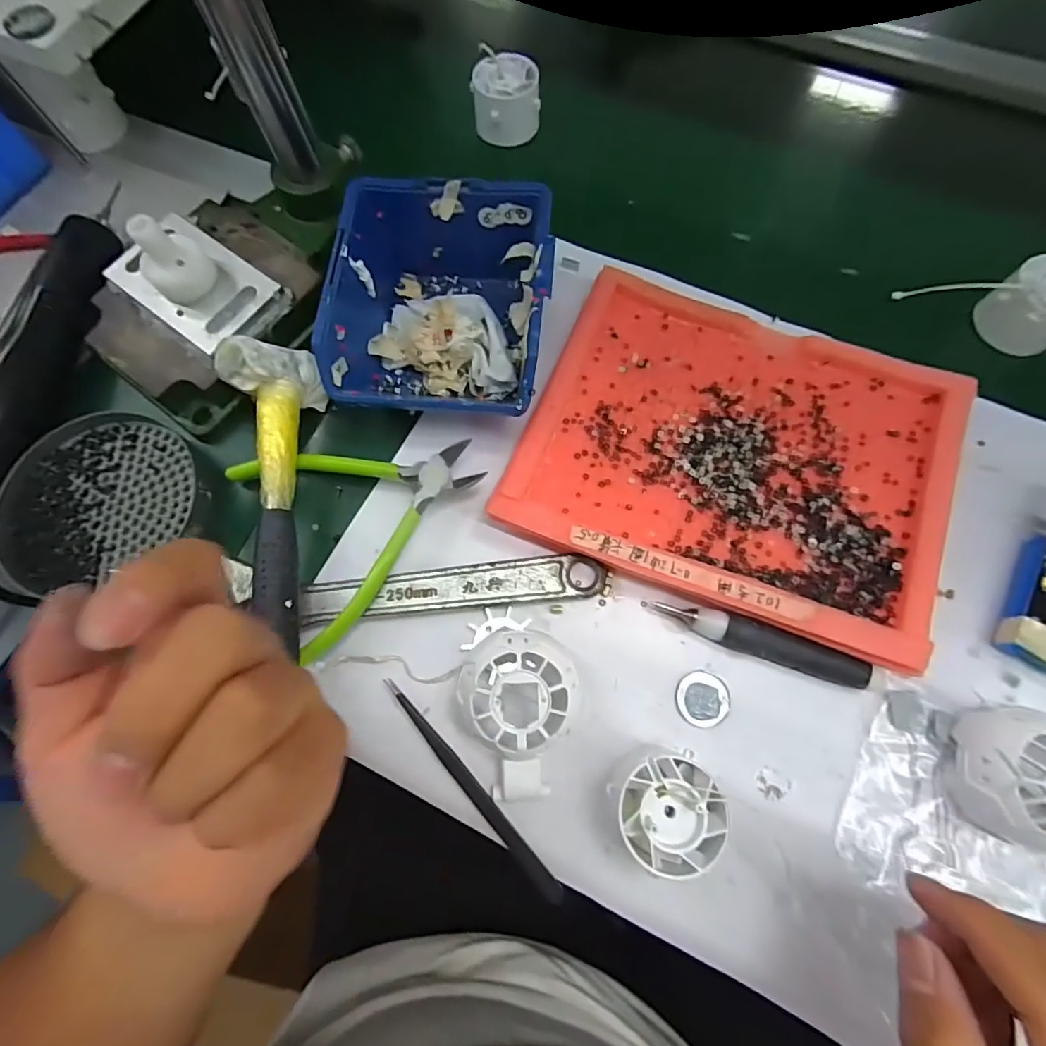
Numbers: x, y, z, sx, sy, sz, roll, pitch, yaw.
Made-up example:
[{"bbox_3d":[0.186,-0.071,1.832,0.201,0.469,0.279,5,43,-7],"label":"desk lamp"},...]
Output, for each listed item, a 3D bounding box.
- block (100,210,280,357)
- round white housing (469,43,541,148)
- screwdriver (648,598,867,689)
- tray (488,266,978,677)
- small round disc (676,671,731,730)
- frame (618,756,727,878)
[{"bbox_3d":[-0.206,-0.152,0.303,0.103,0.049,0.061,36,80,10],"label":"block"},{"bbox_3d":[-0.013,-0.328,0.393,0.049,0.035,0.051,-5,73,0],"label":"round white housing"},{"bbox_3d":[0.125,0.063,0.269,0.109,0.019,0.016,19,77,7],"label":"screwdriver"},{"bbox_3d":[0.120,-0.042,0.290,0.224,0.030,0.182,22,77,7],"label":"tray"},{"bbox_3d":[0.095,0.093,0.268,0.028,0.004,0.027,0,76,2],"label":"small round disc"},{"bbox_3d":[0.068,0.134,0.239,0.047,0.032,0.046,16,77,6],"label":"frame"}]

